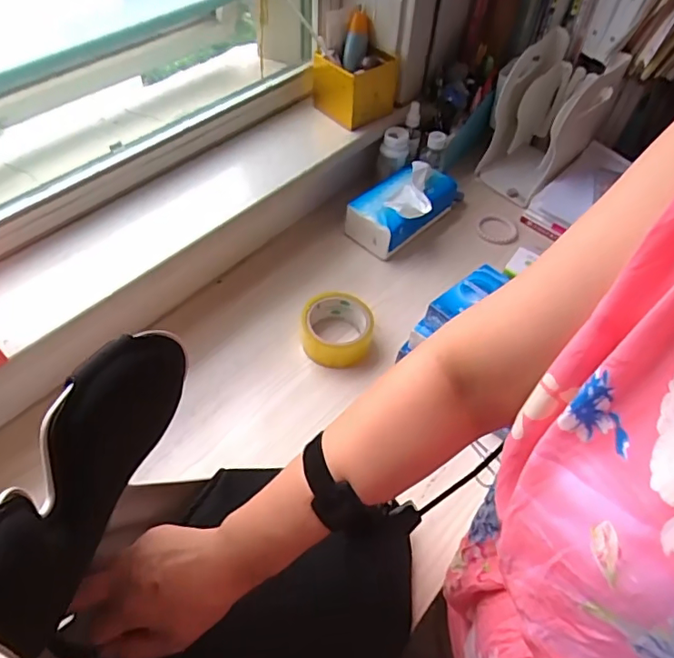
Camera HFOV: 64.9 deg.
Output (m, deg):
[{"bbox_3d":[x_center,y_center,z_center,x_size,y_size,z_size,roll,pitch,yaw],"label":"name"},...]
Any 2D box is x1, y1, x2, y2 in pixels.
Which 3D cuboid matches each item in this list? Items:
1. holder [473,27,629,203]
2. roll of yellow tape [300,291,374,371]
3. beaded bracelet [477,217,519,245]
[{"bbox_3d":[0.379,-0.375,0.943,0.144,0.216,0.215,33,57,21],"label":"holder"},{"bbox_3d":[0.000,0.003,0.736,0.098,0.049,0.101,5,51,1],"label":"roll of yellow tape"},{"bbox_3d":[0.278,-0.169,0.917,0.068,0.006,0.068,1,51,-2],"label":"beaded bracelet"}]

